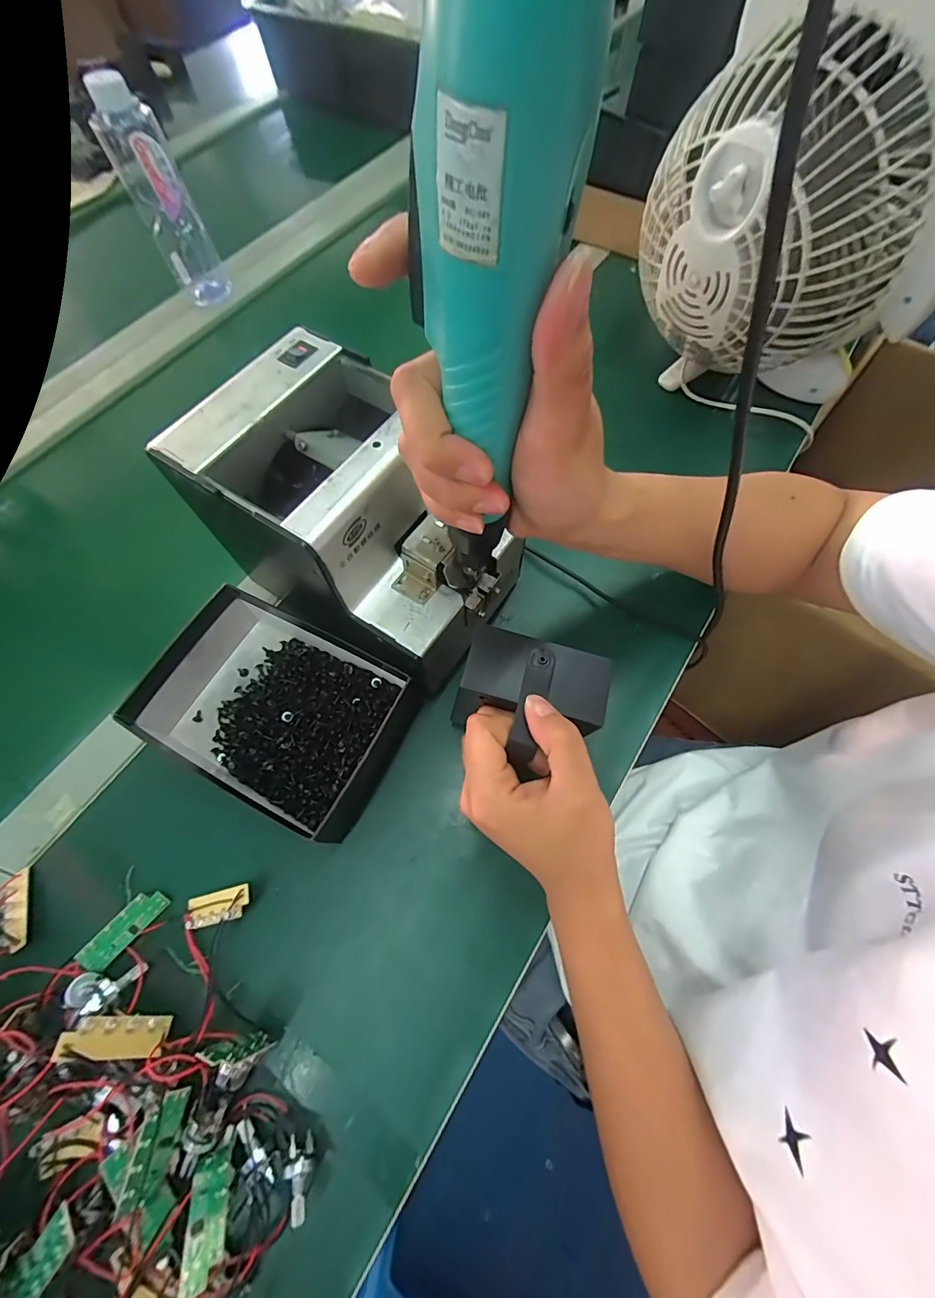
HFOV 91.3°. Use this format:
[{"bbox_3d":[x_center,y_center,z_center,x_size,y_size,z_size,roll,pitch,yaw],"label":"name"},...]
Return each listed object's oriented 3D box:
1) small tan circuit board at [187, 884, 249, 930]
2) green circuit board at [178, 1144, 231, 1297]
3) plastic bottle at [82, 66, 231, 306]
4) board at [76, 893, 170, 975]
[{"bbox_3d":[-0.152,0.156,0.277,0.046,0.005,0.019,-21,44,14],"label":"small tan circuit board"},{"bbox_3d":[-0.119,0.258,0.207,0.015,0.048,0.004,-9,105,-19],"label":"green circuit board"},{"bbox_3d":[-0.322,-0.477,0.485,0.058,0.179,0.057,-24,68,-9],"label":"plastic bottle"},{"bbox_3d":[-0.207,0.169,0.276,0.019,0.005,0.047,37,59,16],"label":"board"}]

